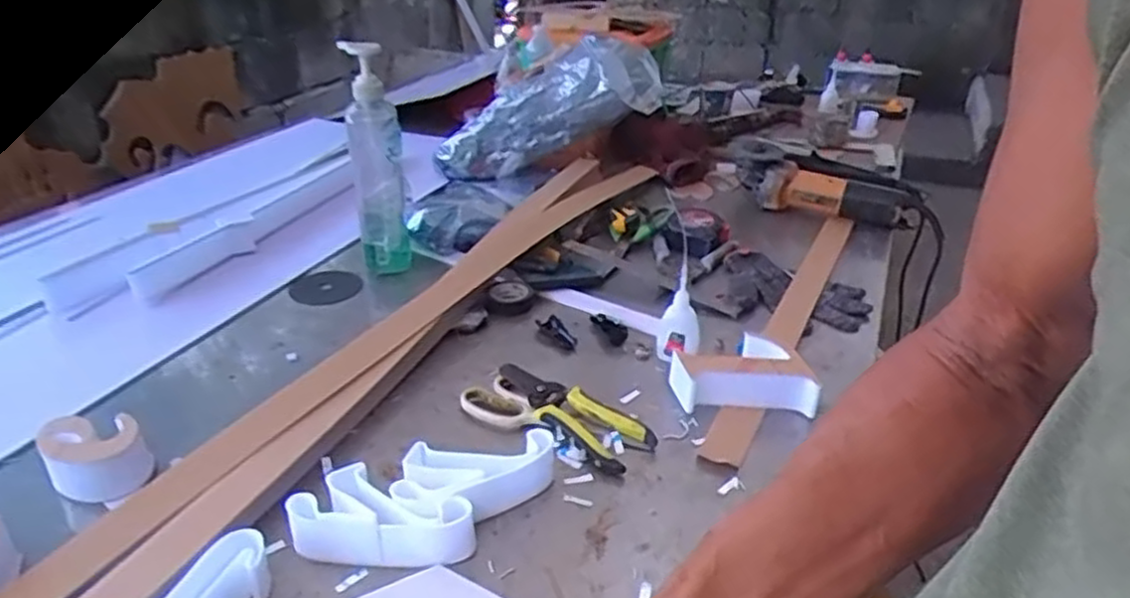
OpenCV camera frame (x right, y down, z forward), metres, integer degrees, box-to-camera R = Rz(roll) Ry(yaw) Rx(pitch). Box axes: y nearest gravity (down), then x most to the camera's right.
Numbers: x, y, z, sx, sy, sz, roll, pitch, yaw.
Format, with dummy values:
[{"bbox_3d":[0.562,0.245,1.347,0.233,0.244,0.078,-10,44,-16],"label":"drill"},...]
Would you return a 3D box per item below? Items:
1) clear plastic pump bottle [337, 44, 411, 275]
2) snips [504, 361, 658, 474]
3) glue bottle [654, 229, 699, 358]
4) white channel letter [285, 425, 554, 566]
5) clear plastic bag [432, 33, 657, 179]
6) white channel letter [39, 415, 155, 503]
[{"bbox_3d":[-0.230,-0.163,0.921,0.058,0.282,0.069,-5,29,-10],"label":"clear plastic pump bottle"},{"bbox_3d":[0.003,0.107,0.709,0.165,0.024,0.058,24,36,36],"label":"snips"},{"bbox_3d":[0.122,0.002,0.789,0.045,0.128,0.042,4,29,7],"label":"glue bottle"},{"bbox_3d":[-0.107,0.157,0.593,0.201,0.041,0.101,-3,29,-6],"label":"white channel letter"},{"bbox_3d":[-0.035,-0.314,1.255,0.392,0.147,0.132,-26,28,7],"label":"clear plastic bag"},{"bbox_3d":[-0.390,0.130,0.624,0.071,0.046,0.081,-20,34,-32],"label":"white channel letter"}]

